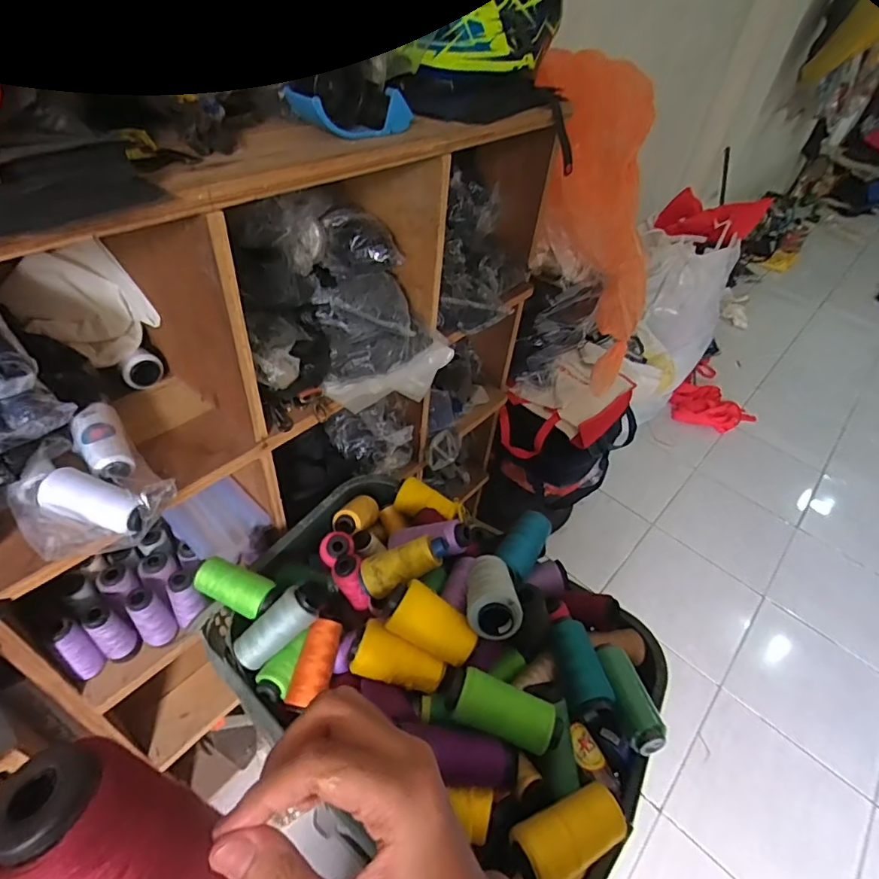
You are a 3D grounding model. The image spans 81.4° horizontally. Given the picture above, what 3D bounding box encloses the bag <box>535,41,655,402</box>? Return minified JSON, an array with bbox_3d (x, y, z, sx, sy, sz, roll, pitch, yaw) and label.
[{"bbox_3d":[0.344,-0.378,1.077,0.192,0.728,0.173,-1,40,23],"label":"bag"}]

